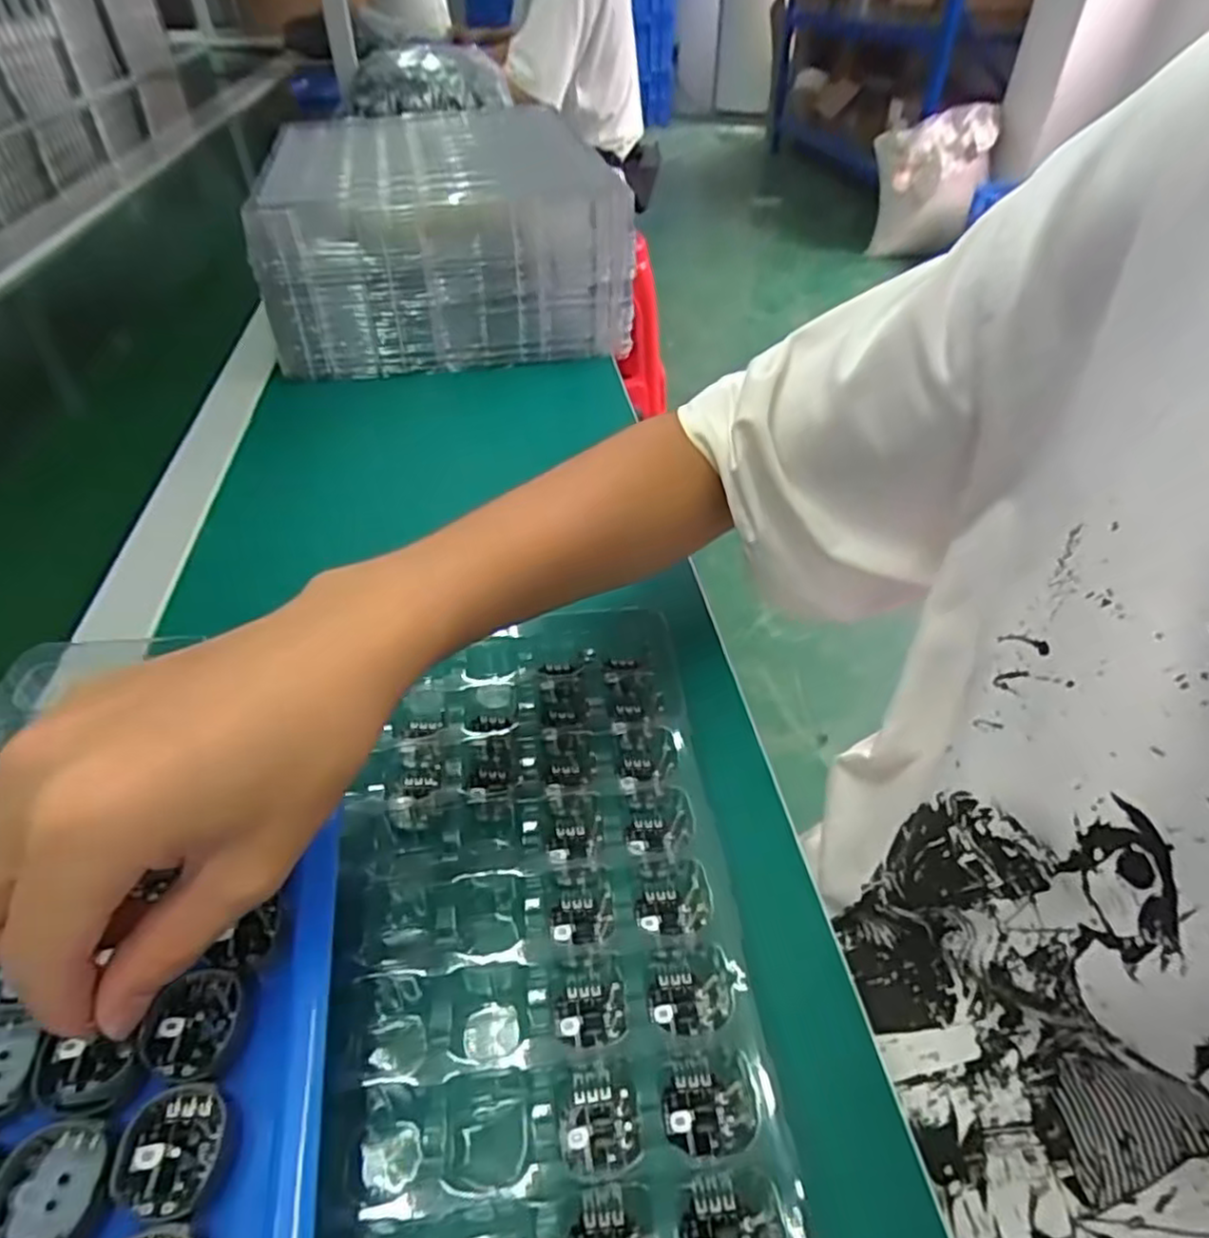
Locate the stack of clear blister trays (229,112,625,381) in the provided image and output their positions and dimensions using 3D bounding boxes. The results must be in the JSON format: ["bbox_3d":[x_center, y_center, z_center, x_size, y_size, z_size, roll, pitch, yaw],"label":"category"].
[{"bbox_3d":[-0.158,-0.390,0.732,0.314,0.153,0.418,-11,43,-10],"label":"stack of clear blister trays"}]

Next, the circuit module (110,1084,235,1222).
[{"bbox_3d":[-0.113,0.140,0.191,0.023,0.015,0.029,-7,43,-6],"label":"circuit module"}]

